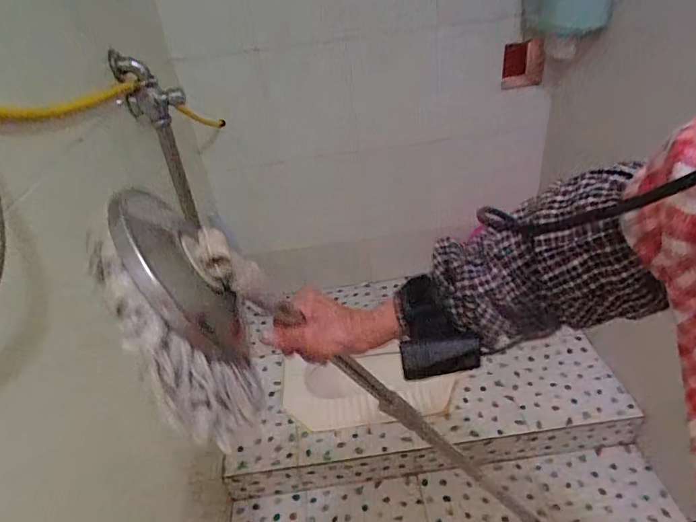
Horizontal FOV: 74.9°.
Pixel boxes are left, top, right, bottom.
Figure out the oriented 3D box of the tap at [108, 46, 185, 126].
[{"bbox_3d":[-0.418,-0.366,0.958,0.116,0.138,0.064,-19,37,-18],"label":"tap"}]

